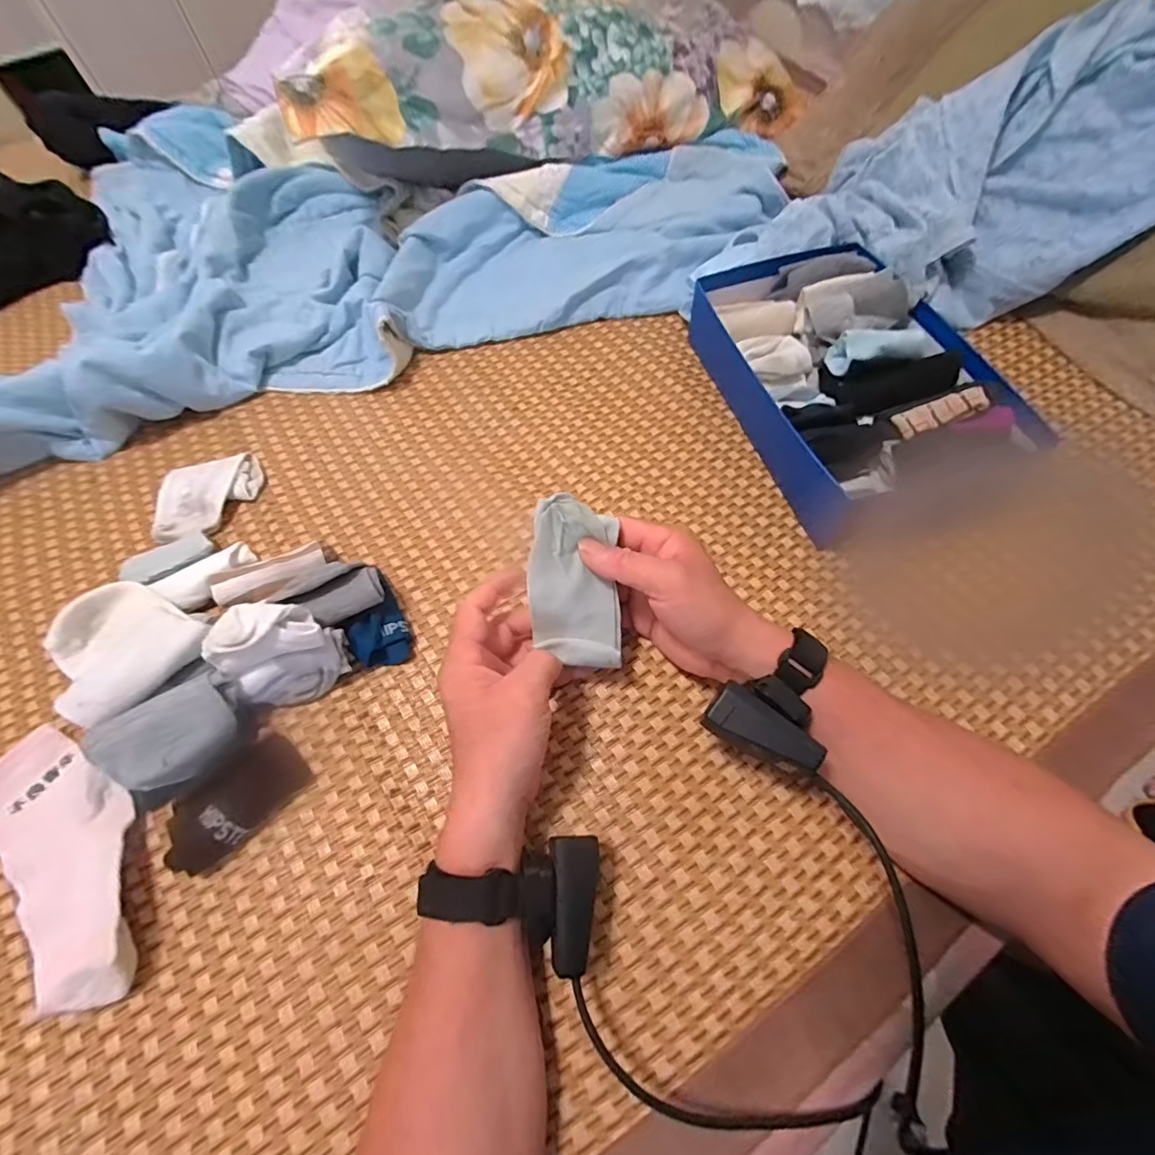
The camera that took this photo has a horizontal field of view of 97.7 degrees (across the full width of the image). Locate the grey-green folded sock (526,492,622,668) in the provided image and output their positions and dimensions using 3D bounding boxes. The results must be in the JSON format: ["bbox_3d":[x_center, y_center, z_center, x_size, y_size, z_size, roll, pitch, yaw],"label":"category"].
[{"bbox_3d":[-0.002,0.004,0.357,0.065,0.025,0.121,-11,103,-2],"label":"grey-green folded sock"}]

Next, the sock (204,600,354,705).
[{"bbox_3d":[-0.219,0.060,0.377,0.063,0.080,0.067,-2,62,3],"label":"sock"}]

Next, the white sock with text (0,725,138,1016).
[{"bbox_3d":[-0.361,0.189,0.349,0.215,0.030,0.091,38,71,21],"label":"white sock with text"}]

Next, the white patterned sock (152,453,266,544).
[{"bbox_3d":[-0.368,-0.080,0.505,0.101,0.015,0.094,-15,62,-4],"label":"white patterned sock"}]

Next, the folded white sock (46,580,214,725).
[{"bbox_3d":[-0.368,0.053,0.402,0.150,0.037,0.093,16,63,33],"label":"folded white sock"}]

